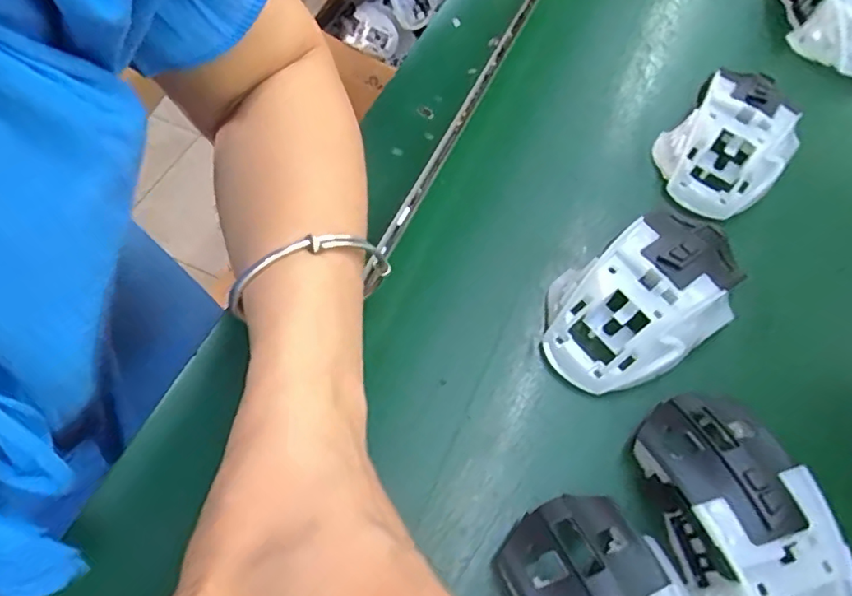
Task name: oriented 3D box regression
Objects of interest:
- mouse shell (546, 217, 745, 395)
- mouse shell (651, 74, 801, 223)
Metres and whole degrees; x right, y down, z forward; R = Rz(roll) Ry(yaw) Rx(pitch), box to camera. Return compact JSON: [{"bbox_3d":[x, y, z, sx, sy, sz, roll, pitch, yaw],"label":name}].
[{"bbox_3d":[0.108,-0.001,0.274,0.110,0.040,0.067,-26,66,-16],"label":"mouse shell"},{"bbox_3d":[0.176,-0.088,0.325,0.072,0.039,0.096,38,66,16],"label":"mouse shell"}]

